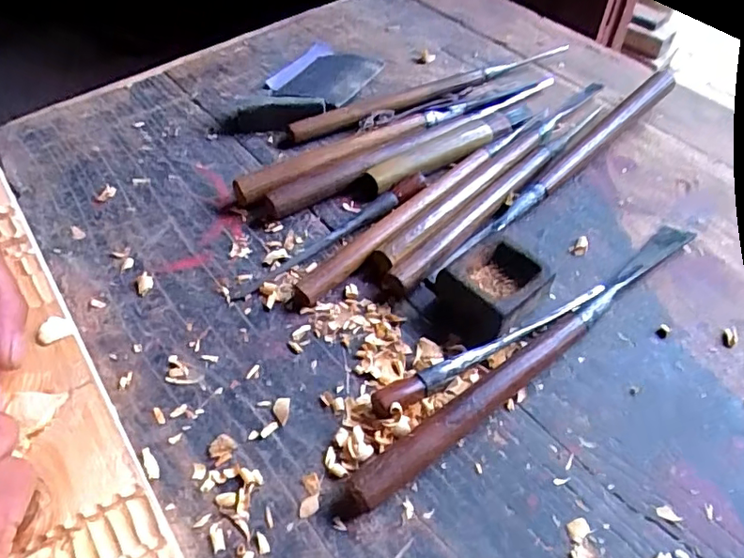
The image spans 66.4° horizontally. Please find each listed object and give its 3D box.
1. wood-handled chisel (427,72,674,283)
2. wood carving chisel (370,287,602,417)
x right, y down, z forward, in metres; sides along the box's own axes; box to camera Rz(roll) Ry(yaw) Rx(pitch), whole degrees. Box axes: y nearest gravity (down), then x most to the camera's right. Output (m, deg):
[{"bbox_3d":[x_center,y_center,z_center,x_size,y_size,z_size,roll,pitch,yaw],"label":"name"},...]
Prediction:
[{"bbox_3d":[0.130,-0.079,0.386,0.258,0.024,0.017,-37,59,-25],"label":"wood-handled chisel"},{"bbox_3d":[0.066,0.034,0.300,0.150,0.015,0.012,-25,55,-18],"label":"wood carving chisel"}]

